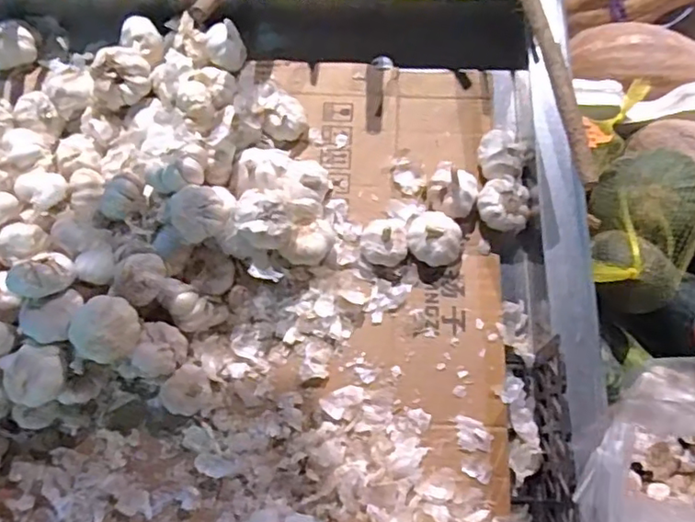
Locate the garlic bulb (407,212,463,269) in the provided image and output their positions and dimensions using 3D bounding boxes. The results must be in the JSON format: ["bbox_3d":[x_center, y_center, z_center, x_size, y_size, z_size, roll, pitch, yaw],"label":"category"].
[{"bbox_3d":[0.095,-0.026,0.624,0.060,0.037,0.063,14,61,8],"label":"garlic bulb"}]

